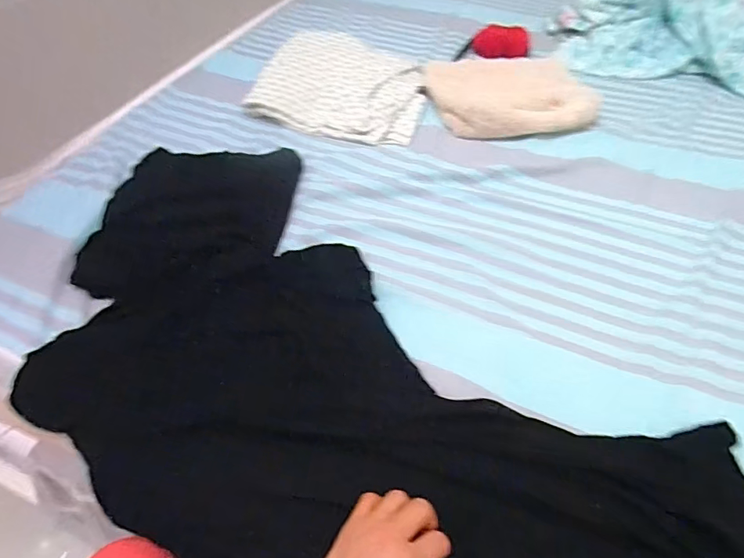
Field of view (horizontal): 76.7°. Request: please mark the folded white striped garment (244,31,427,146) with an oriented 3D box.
[{"bbox_3d":[-0.050,-0.376,0.910,0.319,0.039,0.266,19,62,9],"label":"folded white striped garment"}]

